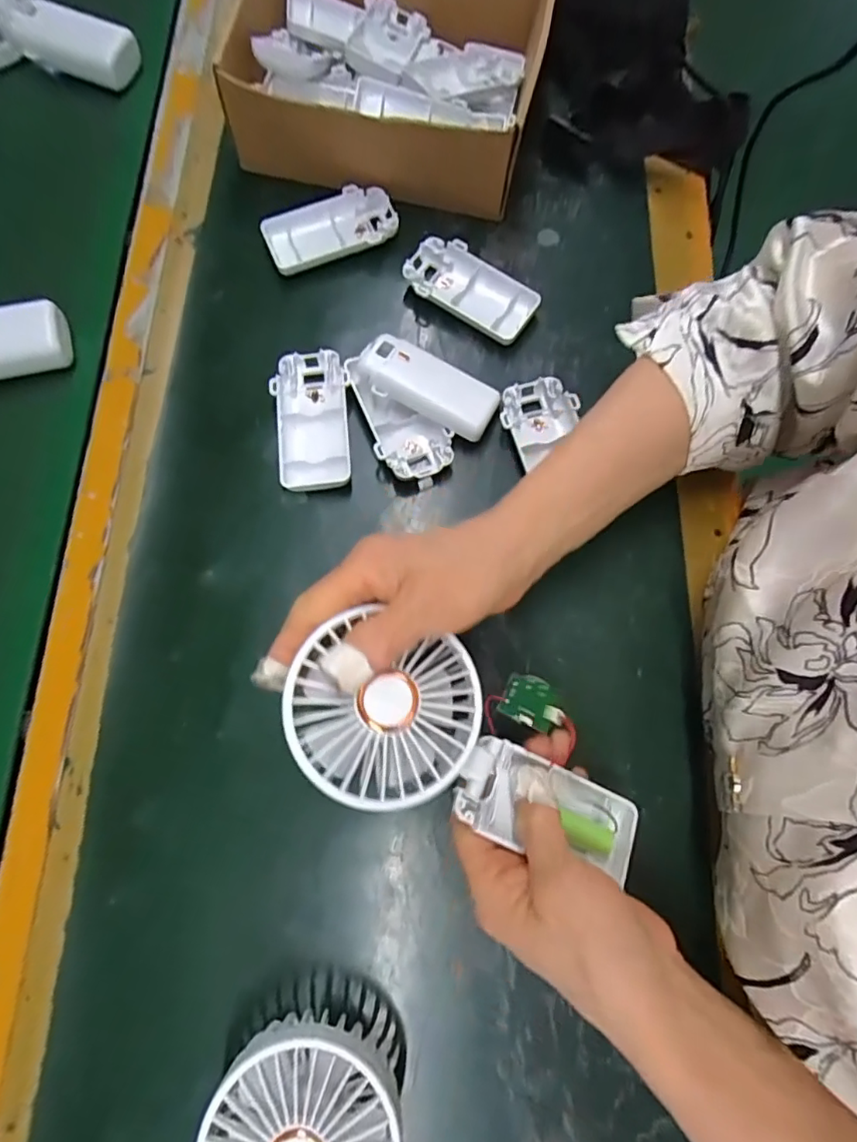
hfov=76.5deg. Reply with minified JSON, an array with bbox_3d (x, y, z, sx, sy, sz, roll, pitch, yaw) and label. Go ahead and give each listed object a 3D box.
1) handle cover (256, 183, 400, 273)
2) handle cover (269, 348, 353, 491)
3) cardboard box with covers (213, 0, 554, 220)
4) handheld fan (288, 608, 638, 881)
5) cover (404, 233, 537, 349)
[{"bbox_3d":[-0.071,-0.248,0.396,0.093,0.014,0.048,-19,76,-5],"label":"handle cover"},{"bbox_3d":[-0.076,-0.098,0.356,0.049,0.015,0.096,-3,76,-1],"label":"handle cover"},{"bbox_3d":[-0.023,-0.380,0.403,0.200,0.067,0.201,13,76,3],"label":"cardboard box with covers"},{"bbox_3d":[0.023,0.080,0.255,0.179,0.028,0.075,26,76,-19],"label":"handheld fan"},{"bbox_3d":[0.029,-0.199,0.386,0.096,0.019,0.048,32,78,8],"label":"cover"}]

